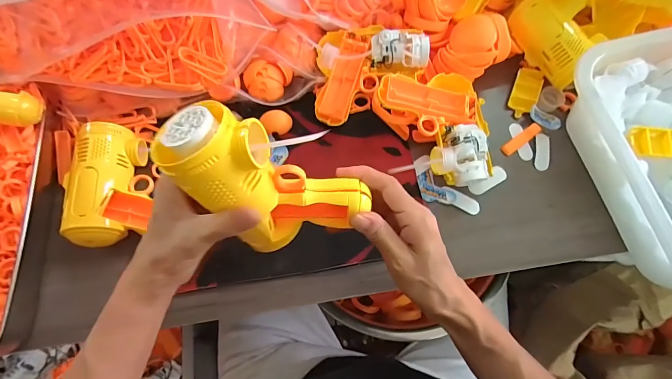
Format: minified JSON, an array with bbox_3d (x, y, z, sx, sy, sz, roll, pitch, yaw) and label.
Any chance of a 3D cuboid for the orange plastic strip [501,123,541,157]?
[{"bbox_3d":[0.236,-0.063,0.434,0.061,0.008,0.015,-34,75,-12],"label":"orange plastic strip"}]

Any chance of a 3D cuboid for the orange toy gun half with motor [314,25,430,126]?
[{"bbox_3d":[0.041,-0.147,0.427,0.139,0.057,0.111,-9,71,-4],"label":"orange toy gun half with motor"}]

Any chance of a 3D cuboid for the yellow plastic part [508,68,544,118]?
[{"bbox_3d":[0.249,-0.129,0.449,0.031,0.015,0.066,22,72,6],"label":"yellow plastic part"}]

